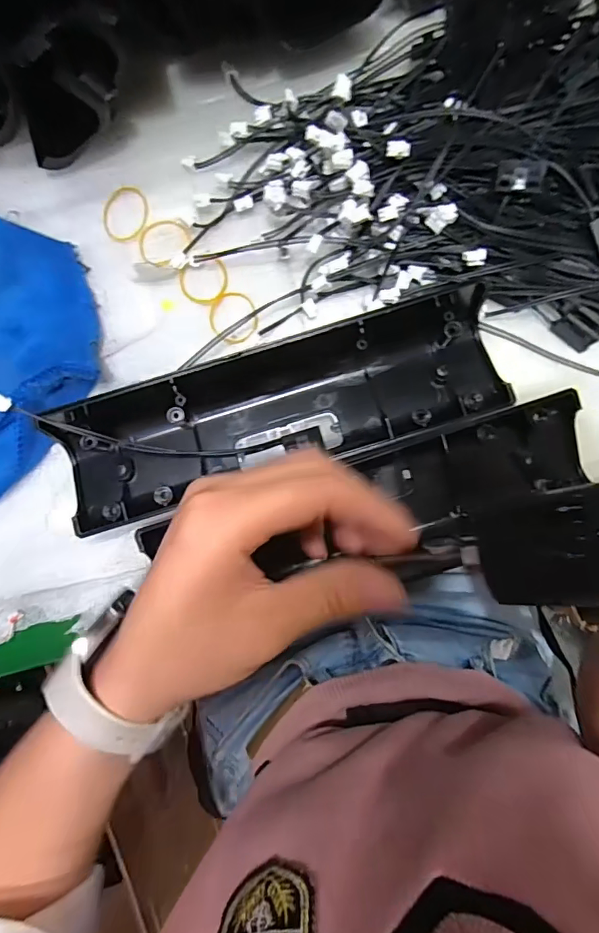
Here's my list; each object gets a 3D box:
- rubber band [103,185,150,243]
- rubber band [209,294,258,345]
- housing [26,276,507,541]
[{"bbox_3d":[-0.103,-0.151,0.286,0.026,0.004,0.036,4,87,2],"label":"rubber band"},{"bbox_3d":[-0.039,-0.088,0.284,0.029,0.004,0.030,0,87,2],"label":"rubber band"},{"bbox_3d":[-0.012,-0.036,0.270,0.244,0.021,0.080,-17,86,1],"label":"housing"}]

